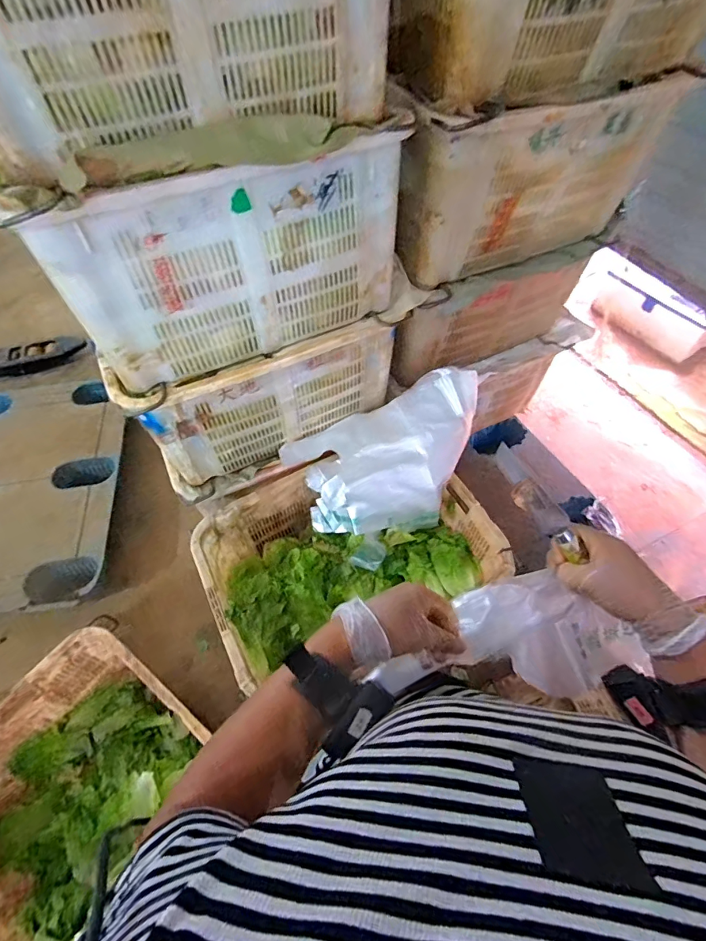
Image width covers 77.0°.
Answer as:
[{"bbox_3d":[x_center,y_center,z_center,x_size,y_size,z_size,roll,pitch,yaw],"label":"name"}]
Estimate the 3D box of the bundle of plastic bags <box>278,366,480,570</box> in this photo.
[{"bbox_3d":[0.121,-0.020,1.146,0.544,0.147,0.359,-28,80,2],"label":"bundle of plastic bags"}]

